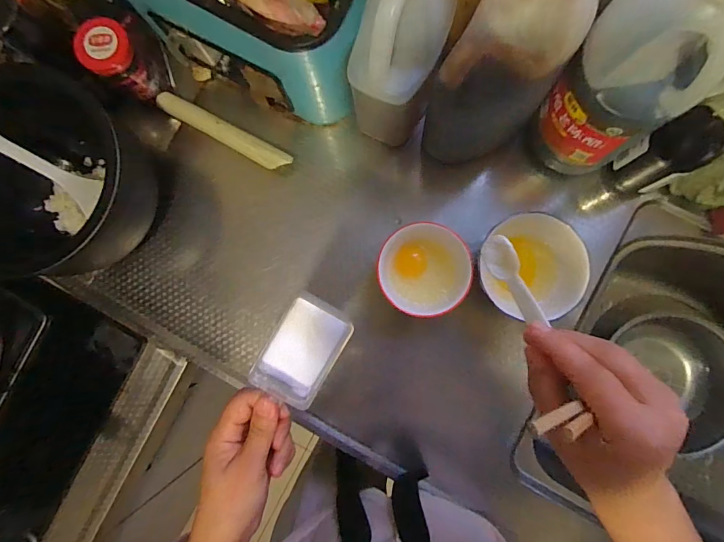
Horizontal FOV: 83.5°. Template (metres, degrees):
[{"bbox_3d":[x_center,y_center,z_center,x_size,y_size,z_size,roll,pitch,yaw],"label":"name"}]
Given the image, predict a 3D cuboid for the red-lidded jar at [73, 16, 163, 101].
[{"bbox_3d":[-0.311,-0.271,0.523,0.062,0.089,0.062,0,85,4],"label":"red-lidded jar"}]

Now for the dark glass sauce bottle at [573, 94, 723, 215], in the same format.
[{"bbox_3d":[0.343,-0.132,0.449,0.066,0.312,0.058,-26,84,1],"label":"dark glass sauce bottle"}]

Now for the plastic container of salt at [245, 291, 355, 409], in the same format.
[{"bbox_3d":[-0.049,0.064,0.335,0.057,0.028,0.081,30,88,6],"label":"plastic container of salt"}]

